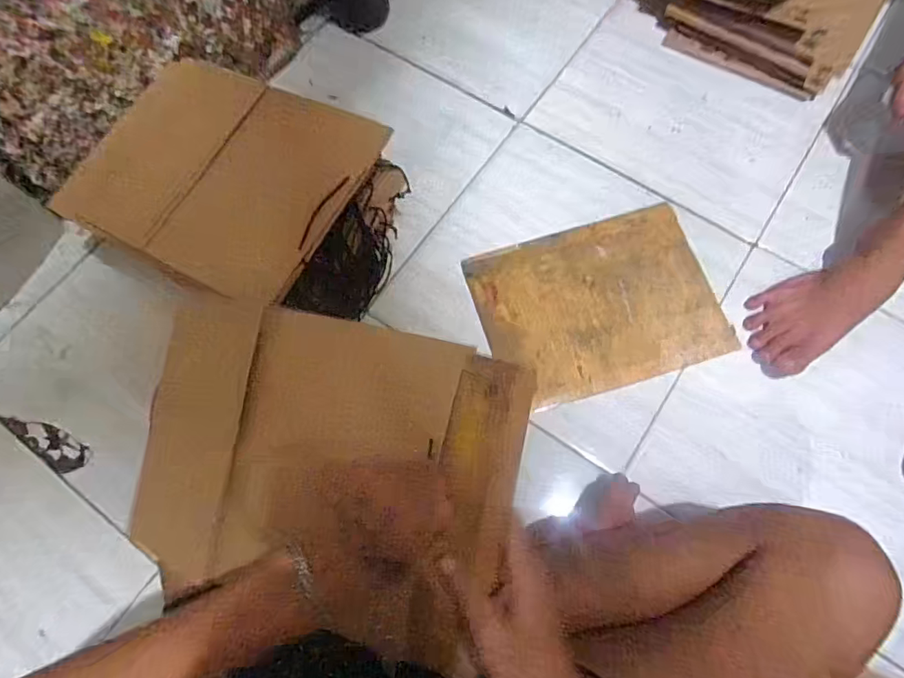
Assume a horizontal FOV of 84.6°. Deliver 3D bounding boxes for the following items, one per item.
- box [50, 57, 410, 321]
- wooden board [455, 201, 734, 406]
[{"bbox_3d":[-0.221,-0.155,0.619,0.257,0.186,0.246,24,73,10],"label":"box"},{"bbox_3d":[0.198,-0.049,0.680,0.312,0.010,0.230,-16,71,-4],"label":"wooden board"}]

